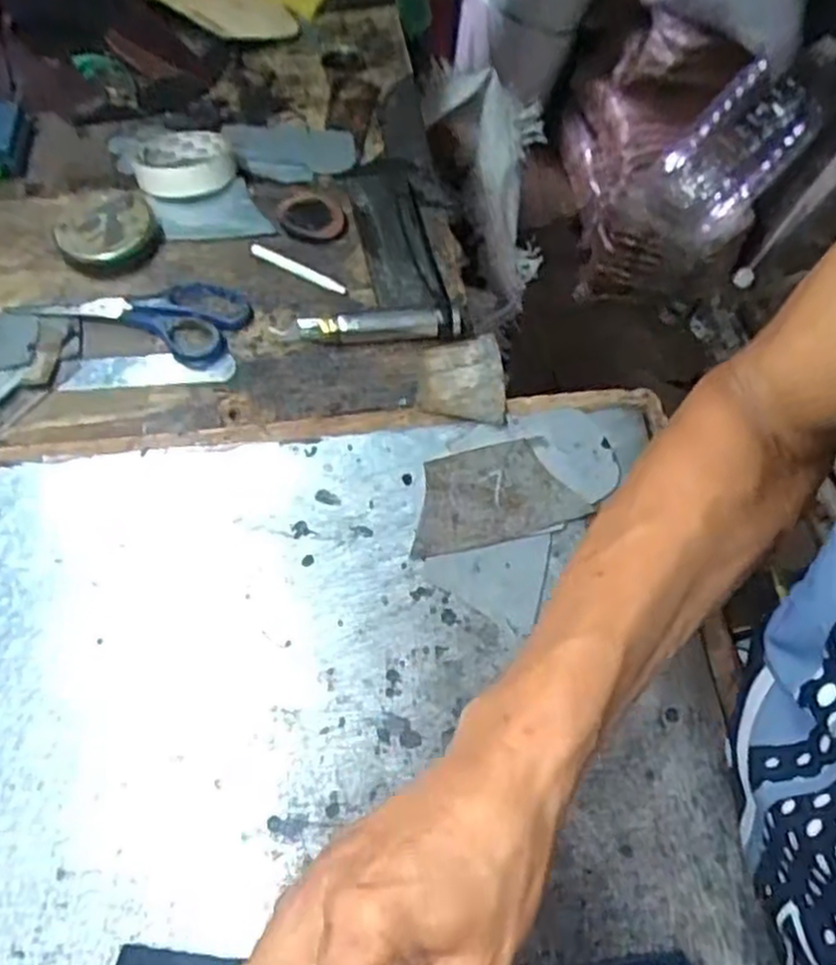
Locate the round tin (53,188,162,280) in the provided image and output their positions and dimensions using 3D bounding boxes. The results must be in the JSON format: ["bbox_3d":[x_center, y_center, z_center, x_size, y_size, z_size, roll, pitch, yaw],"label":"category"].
[{"bbox_3d":[-0.249,-0.199,0.635,0.076,0.031,0.066,-23,66,-19],"label":"round tin"}]

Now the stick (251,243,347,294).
[{"bbox_3d":[-0.097,-0.173,0.638,0.087,0.004,0.011,27,62,13],"label":"stick"}]

